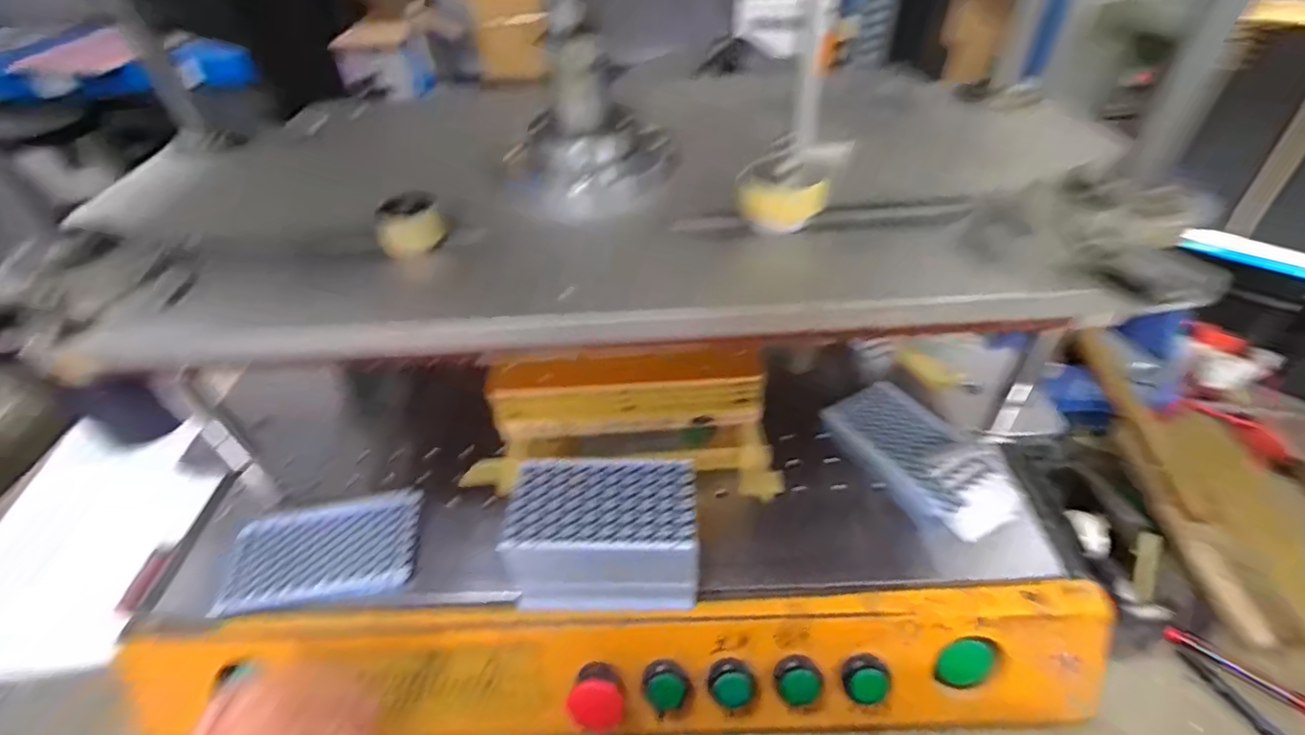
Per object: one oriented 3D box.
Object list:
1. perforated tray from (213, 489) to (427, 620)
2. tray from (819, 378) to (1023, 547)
[{"bbox_3d":[-0.237,0.131,0.415,0.130,0.007,0.079,-10,44,-6],"label":"perforated tray"},{"bbox_3d":[0.206,0.069,0.447,0.077,0.021,0.141,-23,47,-19],"label":"tray"}]

